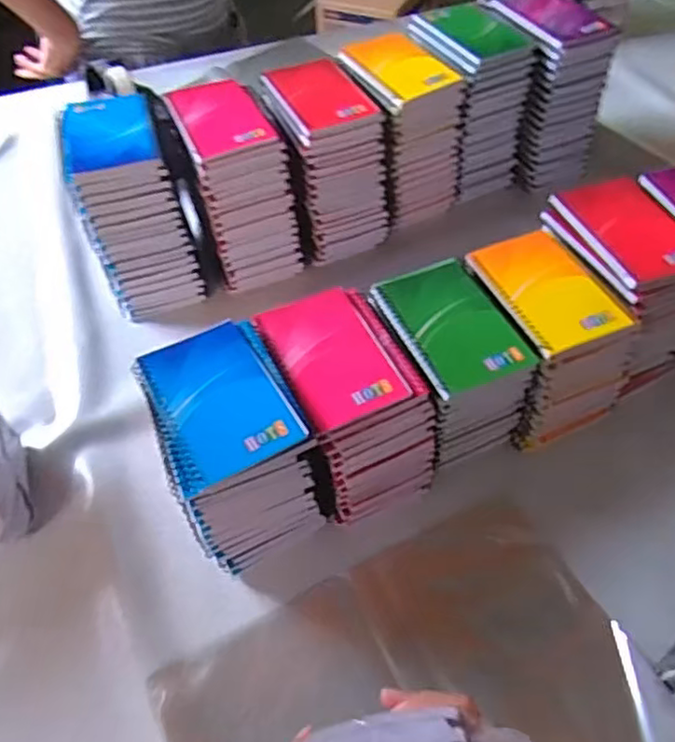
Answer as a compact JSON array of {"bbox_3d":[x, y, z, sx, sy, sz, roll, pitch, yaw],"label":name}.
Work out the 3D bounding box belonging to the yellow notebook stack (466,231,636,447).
[{"bbox_3d":[0.185,-0.030,0.597,0.100,0.133,0.153,-21,54,-14],"label":"yellow notebook stack"}]

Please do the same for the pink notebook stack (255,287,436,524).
[{"bbox_3d":[0.006,0.027,0.553,0.095,0.131,0.152,-21,54,-14],"label":"pink notebook stack"}]

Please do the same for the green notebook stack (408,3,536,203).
[{"bbox_3d":[0.154,-0.334,0.794,0.100,0.165,0.153,-25,55,-16],"label":"green notebook stack"}]

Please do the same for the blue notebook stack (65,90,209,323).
[{"bbox_3d":[-0.222,-0.172,0.690,0.092,0.173,0.145,-20,54,-13],"label":"blue notebook stack"}]

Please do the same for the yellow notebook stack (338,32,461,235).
[{"bbox_3d":[0.069,-0.295,0.790,0.105,0.178,0.147,-27,56,-18],"label":"yellow notebook stack"}]

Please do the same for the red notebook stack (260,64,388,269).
[{"bbox_3d":[-0.018,-0.235,0.731,0.097,0.164,0.146,-28,56,-18],"label":"red notebook stack"}]

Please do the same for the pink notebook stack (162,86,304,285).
[{"bbox_3d":[-0.115,-0.209,0.725,0.098,0.171,0.143,-21,54,-13],"label":"pink notebook stack"}]

